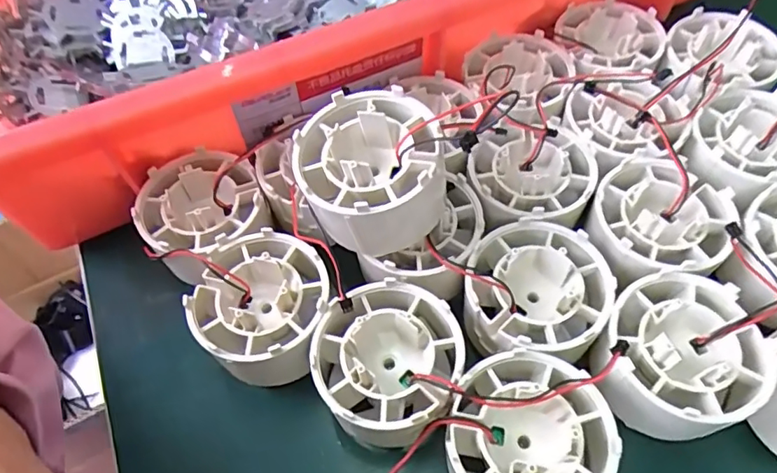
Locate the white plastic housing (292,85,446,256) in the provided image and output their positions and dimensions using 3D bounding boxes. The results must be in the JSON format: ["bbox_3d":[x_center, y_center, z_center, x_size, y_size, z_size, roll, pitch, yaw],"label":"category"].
[{"bbox_3d":[-0.007,-0.020,0.198,0.051,0.041,0.054,-13,57,-5],"label":"white plastic housing"}]

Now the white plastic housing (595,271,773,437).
[{"bbox_3d":[0.100,0.042,0.190,0.052,0.029,0.049,-2,57,3],"label":"white plastic housing"}]

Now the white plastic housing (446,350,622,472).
[{"bbox_3d":[0.045,0.070,0.182,0.049,0.039,0.051,-2,57,3],"label":"white plastic housing"}]

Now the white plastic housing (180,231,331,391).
[{"bbox_3d":[-0.047,0.030,0.215,0.049,0.043,0.051,-2,57,3],"label":"white plastic housing"}]

